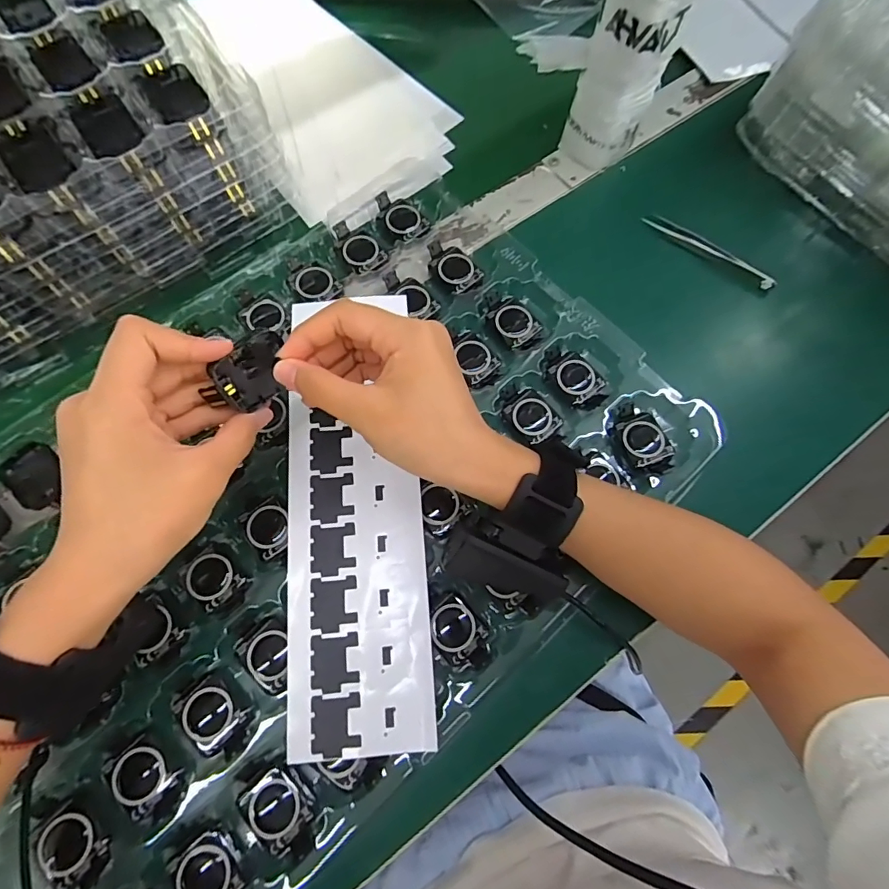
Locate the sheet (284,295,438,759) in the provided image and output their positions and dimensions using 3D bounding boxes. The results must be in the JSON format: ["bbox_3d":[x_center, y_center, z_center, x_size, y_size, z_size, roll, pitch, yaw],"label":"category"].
[{"bbox_3d":[-0.058,0.034,0.314,0.084,0.004,0.295,-5,73,-3],"label":"sheet"}]

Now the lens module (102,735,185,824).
[{"bbox_3d":[-0.171,0.192,0.273,0.028,0.009,0.041,-39,78,-12],"label":"lens module"}]

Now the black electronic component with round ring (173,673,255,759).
[{"bbox_3d":[-0.139,0.162,0.284,0.042,0.005,0.032,44,76,11],"label":"black electronic component with round ring"}]

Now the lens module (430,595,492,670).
[{"bbox_3d":[0.008,0.121,0.302,0.031,0.008,0.044,-38,78,-12],"label":"lens module"}]

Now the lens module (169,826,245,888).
[{"bbox_3d":[-0.126,0.237,0.261,0.032,0.009,0.045,-36,77,-12],"label":"lens module"}]

